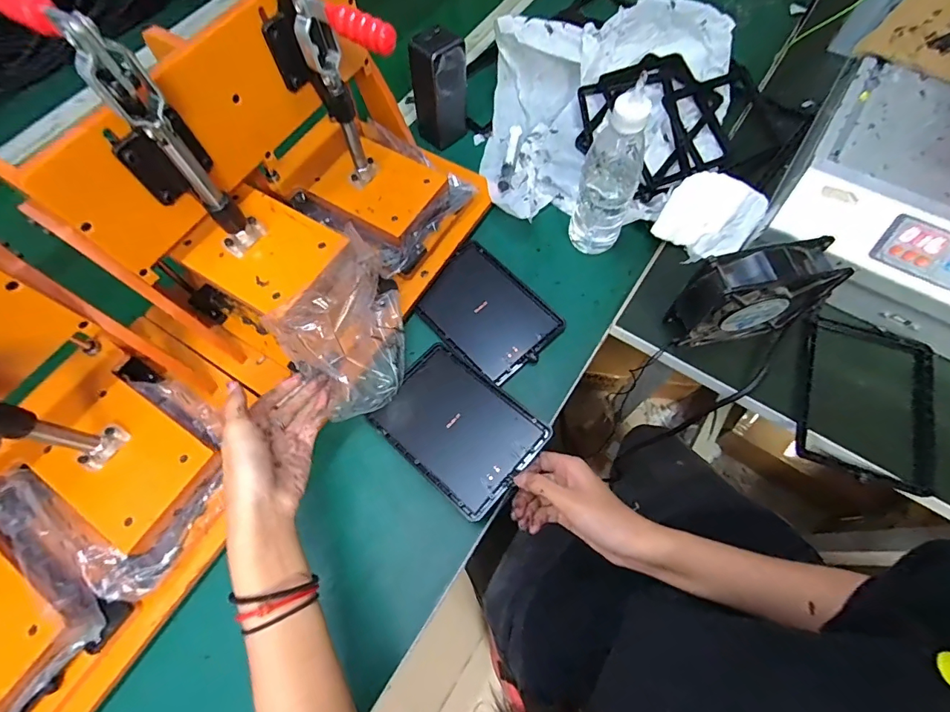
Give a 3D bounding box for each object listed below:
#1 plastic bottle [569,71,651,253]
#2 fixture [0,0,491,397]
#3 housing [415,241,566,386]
[{"bbox_3d":[0.147,-0.194,0.472,0.064,0.188,0.063,18,68,9],"label":"plastic bottle"},{"bbox_3d":[-0.167,-0.167,0.427,0.222,0.273,0.350,29,70,14],"label":"fixture"},{"bbox_3d":[0.012,-0.052,0.518,0.116,0.010,0.156,-41,71,-15],"label":"housing"}]

